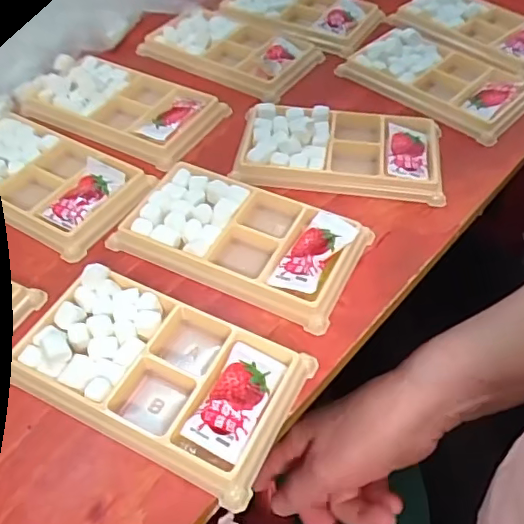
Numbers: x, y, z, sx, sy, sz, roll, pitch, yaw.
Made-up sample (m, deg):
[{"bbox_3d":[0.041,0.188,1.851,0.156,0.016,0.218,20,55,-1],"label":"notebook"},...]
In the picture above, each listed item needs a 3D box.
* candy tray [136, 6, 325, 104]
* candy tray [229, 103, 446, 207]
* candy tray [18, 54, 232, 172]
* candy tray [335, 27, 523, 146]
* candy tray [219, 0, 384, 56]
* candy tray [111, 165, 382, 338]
[{"bbox_3d":[-0.023,-0.180,0.463,0.133,0.018,0.086,27,55,21],"label":"candy tray"},{"bbox_3d":[0.052,-0.076,0.375,0.133,0.022,0.074,7,50,6],"label":"candy tray"},{"bbox_3d":[-0.106,-0.116,0.412,0.145,0.022,0.073,23,54,19],"label":"candy tray"},{"bbox_3d":[0.137,-0.144,0.431,0.134,0.020,0.076,35,58,26],"label":"candy tray"},{"bbox_3d":[0.031,-0.223,0.493,0.131,0.017,0.073,21,53,17],"label":"candy tray"},{"bbox_3d":[-0.011,-0.015,0.326,0.132,0.016,0.076,21,53,18],"label":"candy tray"}]

